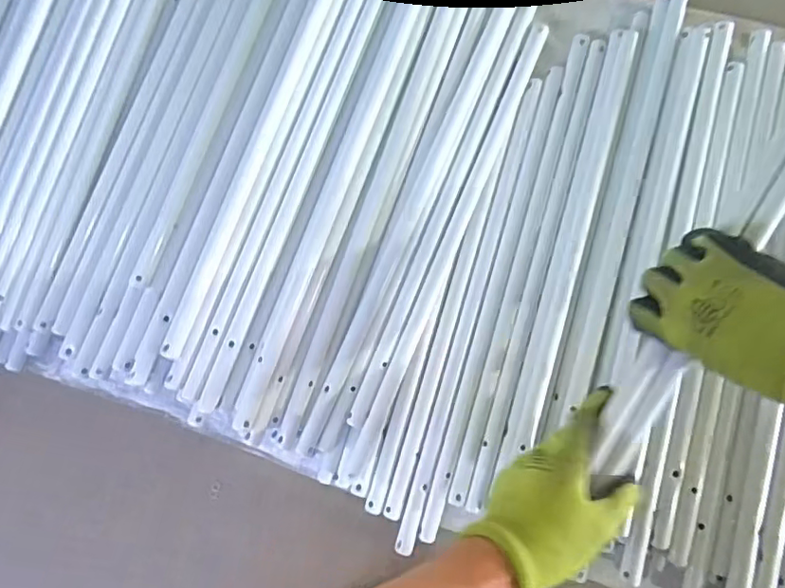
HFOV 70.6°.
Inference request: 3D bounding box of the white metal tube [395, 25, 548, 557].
[{"bbox_3d":[0.073,-0.012,0.509,0.018,0.009,0.490,15,85,5],"label":"white metal tube"}]

